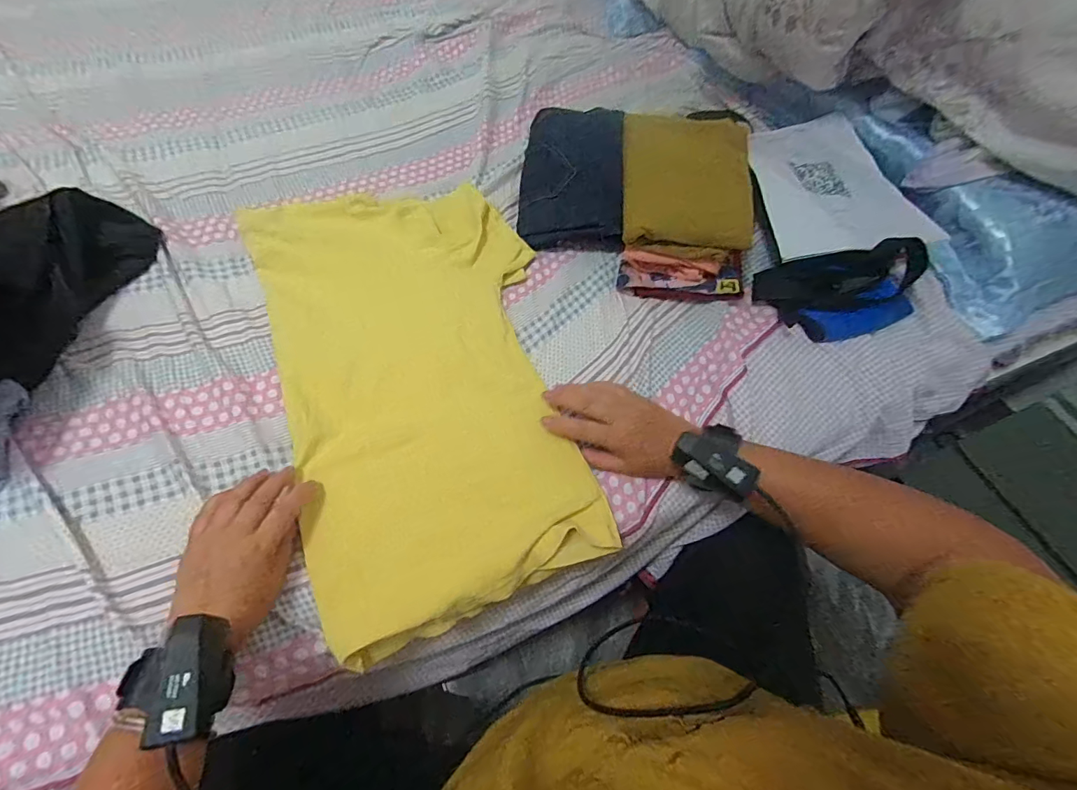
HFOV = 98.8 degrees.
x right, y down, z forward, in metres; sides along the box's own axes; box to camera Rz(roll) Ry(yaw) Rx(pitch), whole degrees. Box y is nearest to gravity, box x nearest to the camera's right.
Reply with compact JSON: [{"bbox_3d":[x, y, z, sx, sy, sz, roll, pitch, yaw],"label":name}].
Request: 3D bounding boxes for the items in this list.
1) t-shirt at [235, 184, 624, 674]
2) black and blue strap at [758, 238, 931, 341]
[{"bbox_3d":[-0.123,-0.036,0.504,0.293,0.023,0.503,-19,67,-13],"label":"t-shirt"},{"bbox_3d":[0.363,-0.124,0.547,0.163,0.078,0.100,1,60,-4],"label":"black and blue strap"}]

